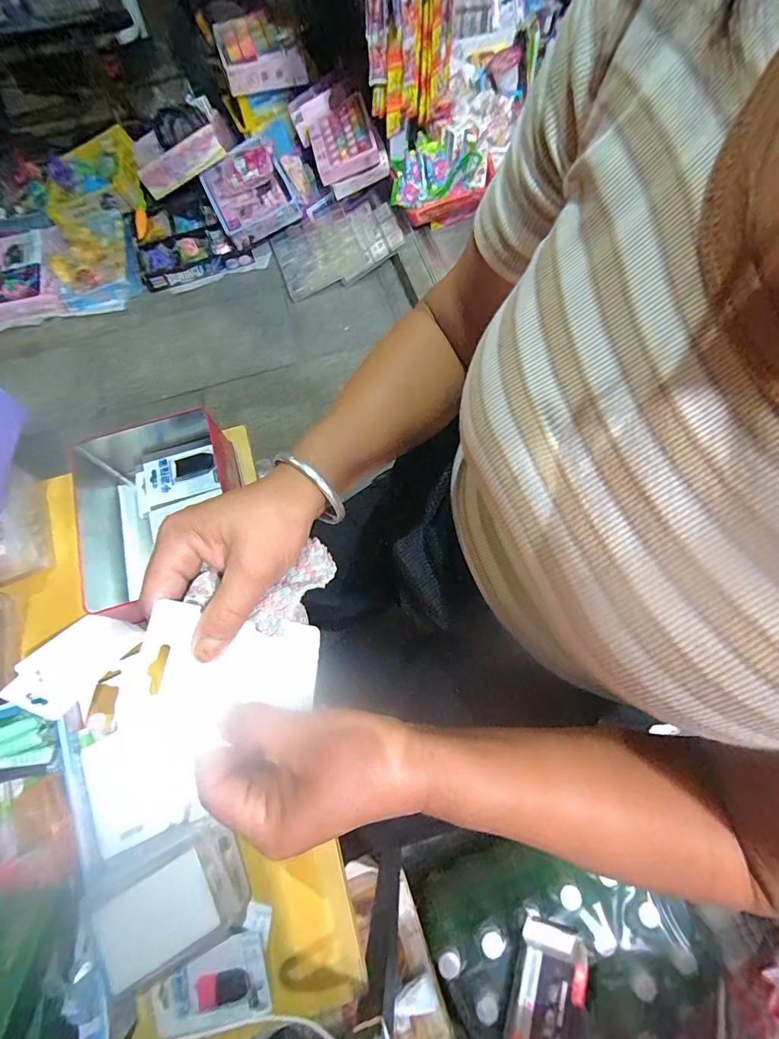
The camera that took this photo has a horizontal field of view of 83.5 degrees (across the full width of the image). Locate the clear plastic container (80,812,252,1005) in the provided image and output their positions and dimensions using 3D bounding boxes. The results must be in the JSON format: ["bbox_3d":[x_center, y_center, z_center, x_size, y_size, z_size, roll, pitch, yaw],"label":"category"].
[{"bbox_3d":[-0.186,0.322,0.371,0.117,0.032,0.083,-25,71,-7],"label":"clear plastic container"}]

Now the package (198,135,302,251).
[{"bbox_3d":[-0.440,-1.022,1.363,0.247,0.061,0.281,-24,97,12],"label":"package"}]

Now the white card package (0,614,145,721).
[{"bbox_3d":[-0.323,0.143,0.449,0.071,0.010,0.109,28,48,10],"label":"white card package"}]

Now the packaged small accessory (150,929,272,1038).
[{"bbox_3d":[-0.157,0.403,0.379,0.098,0.014,0.058,-12,70,-2],"label":"packaged small accessory"}]

